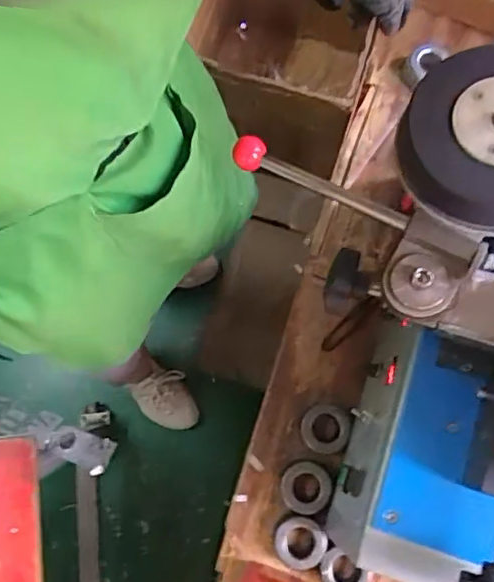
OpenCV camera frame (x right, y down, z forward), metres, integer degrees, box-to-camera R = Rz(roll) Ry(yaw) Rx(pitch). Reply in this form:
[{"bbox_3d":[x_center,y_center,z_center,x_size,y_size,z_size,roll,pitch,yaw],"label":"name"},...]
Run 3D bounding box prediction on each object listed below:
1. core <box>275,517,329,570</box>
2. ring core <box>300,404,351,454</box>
[{"bbox_3d":[0.065,0.306,0.732,0.061,0.038,0.062,0,79,-1],"label":"core"},{"bbox_3d":[0.098,0.176,0.759,0.059,0.024,0.059,-7,79,-3],"label":"ring core"}]

